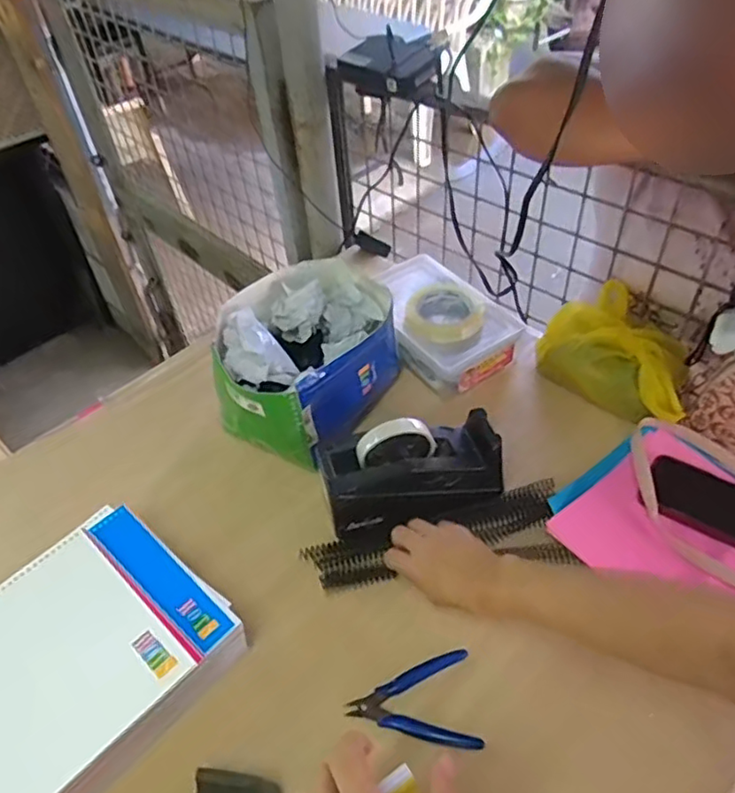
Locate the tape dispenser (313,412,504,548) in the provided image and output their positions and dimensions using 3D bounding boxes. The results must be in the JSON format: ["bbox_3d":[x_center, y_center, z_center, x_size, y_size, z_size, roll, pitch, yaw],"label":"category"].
[{"bbox_3d":[0.050,0.089,0.699,0.202,0.100,0.088,-17,47,-11],"label":"tape dispenser"}]

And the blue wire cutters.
[{"bbox_3d":[0.040,0.280,0.570,0.114,0.018,0.084,-3,46,1],"label":"blue wire cutters"}]

